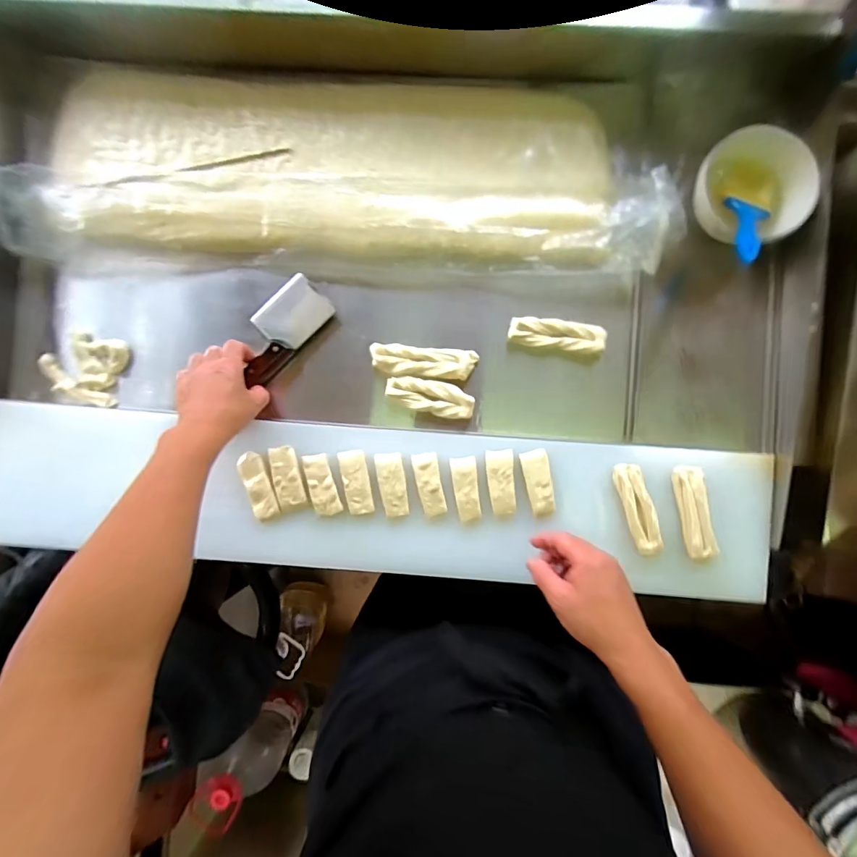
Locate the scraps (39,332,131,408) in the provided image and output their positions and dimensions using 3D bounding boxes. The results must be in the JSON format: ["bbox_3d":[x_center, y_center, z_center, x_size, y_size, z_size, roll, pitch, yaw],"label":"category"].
[{"bbox_3d":[-0.463,-0.086,0.589,0.112,0.033,0.087,18,88,2],"label":"scraps"}]

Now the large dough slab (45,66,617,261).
[{"bbox_3d":[-0.132,-0.342,0.571,0.730,0.041,0.236,3,87,2],"label":"large dough slab"}]

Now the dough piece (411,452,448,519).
[{"bbox_3d":[0.002,0.070,0.559,0.031,0.012,0.079,-13,87,1],"label":"dough piece"}]

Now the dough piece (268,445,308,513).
[{"bbox_3d":[-0.178,0.062,0.560,0.035,0.011,0.082,-14,87,1],"label":"dough piece"}]

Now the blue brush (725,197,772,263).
[{"bbox_3d":[0.366,-0.224,0.506,0.052,0.012,0.117,21,59,2],"label":"blue brush"}]

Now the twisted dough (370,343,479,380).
[{"bbox_3d":[-0.005,-0.086,0.571,0.134,0.022,0.040,5,87,2],"label":"twisted dough"}]

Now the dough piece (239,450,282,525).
[{"bbox_3d":[-0.215,0.073,0.562,0.032,0.013,0.090,-20,87,1],"label":"dough piece"}]

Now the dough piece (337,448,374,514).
[{"bbox_3d":[-0.091,0.067,0.559,0.032,0.015,0.081,-11,87,1],"label":"dough piece"}]

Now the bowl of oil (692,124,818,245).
[{"bbox_3d":[0.382,-0.284,0.529,0.119,0.050,0.119,0,87,2],"label":"bowl of oil"}]

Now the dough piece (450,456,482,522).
[{"bbox_3d":[0.049,0.076,0.557,0.031,0.011,0.080,-9,87,1],"label":"dough piece"}]

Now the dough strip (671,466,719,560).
[{"bbox_3d":[0.329,0.102,0.548,0.034,0.015,0.111,-9,87,1],"label":"dough strip"}]

